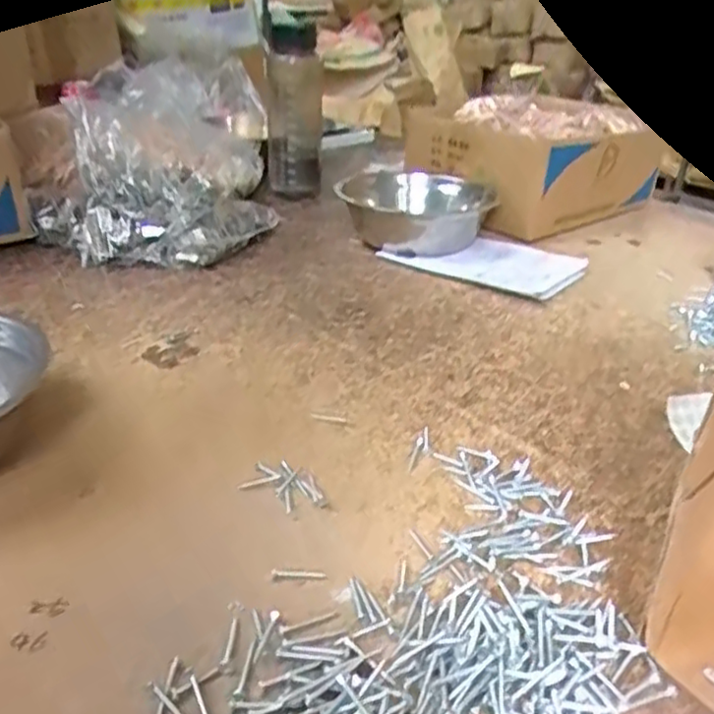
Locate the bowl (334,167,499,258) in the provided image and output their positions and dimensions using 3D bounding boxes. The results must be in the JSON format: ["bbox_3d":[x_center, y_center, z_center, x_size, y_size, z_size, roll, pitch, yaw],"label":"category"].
[{"bbox_3d":[0.074,-0.186,0.876,0.175,0.072,0.175,2,29,-1],"label":"bowl"}]

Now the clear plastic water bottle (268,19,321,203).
[{"bbox_3d":[-0.095,-0.369,1.022,0.081,0.243,0.086,-1,29,-6],"label":"clear plastic water bottle"}]

